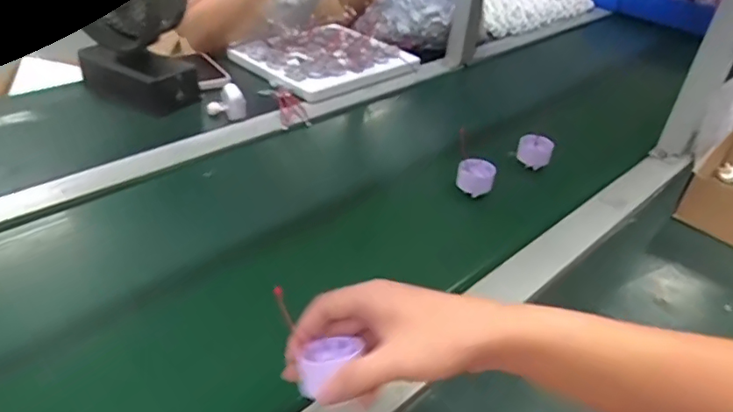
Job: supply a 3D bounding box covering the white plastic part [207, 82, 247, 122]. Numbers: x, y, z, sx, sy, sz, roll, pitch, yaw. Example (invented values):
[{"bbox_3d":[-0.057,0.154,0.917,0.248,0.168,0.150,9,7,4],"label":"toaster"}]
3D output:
[{"bbox_3d":[-0.208,-0.158,0.839,0.061,0.054,0.017,22,17,19],"label":"white plastic part"}]

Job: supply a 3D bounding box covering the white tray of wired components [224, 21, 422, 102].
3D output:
[{"bbox_3d":[-0.072,-0.277,1.025,0.270,0.038,0.246,-23,45,-35],"label":"white tray of wired components"}]

